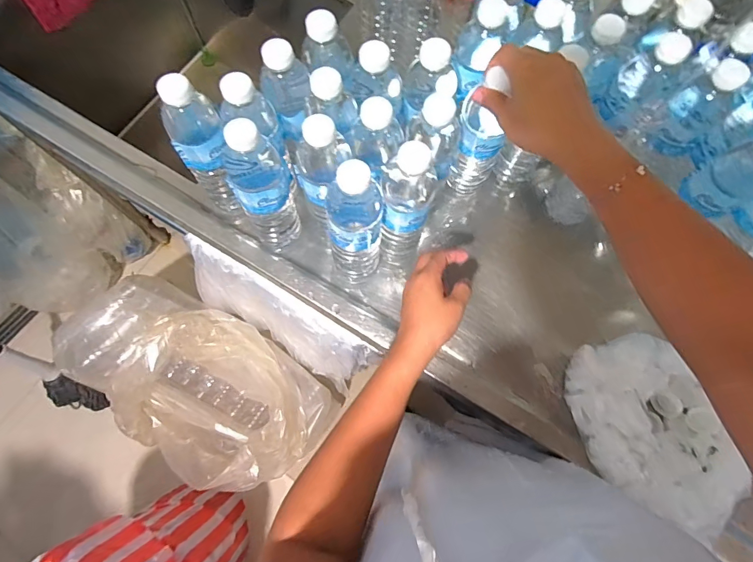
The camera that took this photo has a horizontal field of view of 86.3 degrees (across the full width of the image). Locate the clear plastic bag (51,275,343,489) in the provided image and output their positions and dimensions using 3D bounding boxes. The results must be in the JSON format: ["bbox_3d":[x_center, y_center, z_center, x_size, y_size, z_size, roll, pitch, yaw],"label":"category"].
[{"bbox_3d":[-0.461,0.282,1.084,0.599,0.355,0.395,36,75,10],"label":"clear plastic bag"}]

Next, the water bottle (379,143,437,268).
[{"bbox_3d":[0.035,-0.085,0.472,0.053,0.202,0.073,17,72,4],"label":"water bottle"}]

